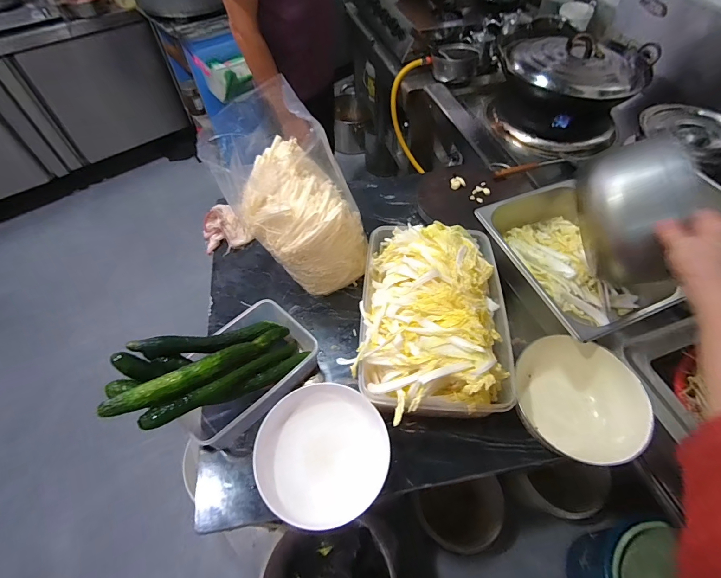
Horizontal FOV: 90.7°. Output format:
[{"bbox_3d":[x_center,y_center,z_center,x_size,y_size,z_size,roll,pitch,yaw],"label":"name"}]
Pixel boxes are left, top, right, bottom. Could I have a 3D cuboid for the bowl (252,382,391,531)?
[{"bbox_3d":[-0.060,0.249,0.562,0.198,0.069,0.208,0,55,0],"label":"bowl"}]

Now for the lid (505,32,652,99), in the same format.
[{"bbox_3d":[0.684,-0.707,1.126,0.440,0.096,0.360,22,58,15],"label":"lid"}]

